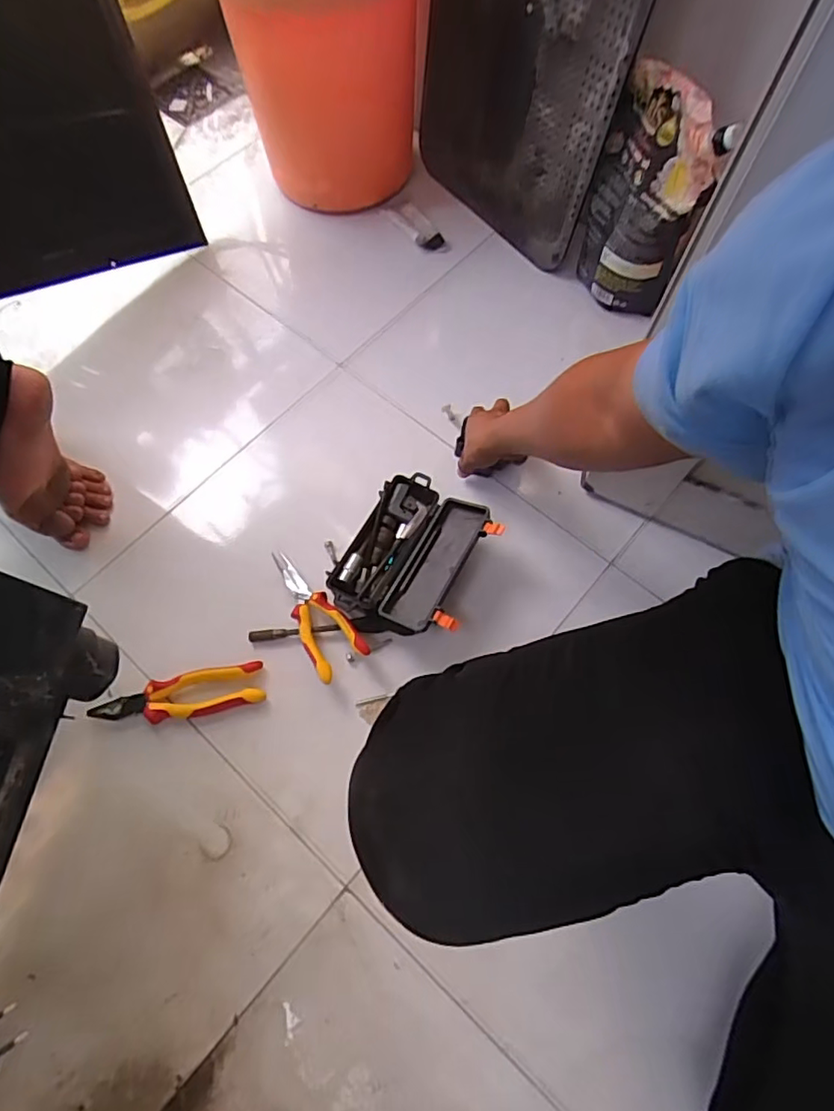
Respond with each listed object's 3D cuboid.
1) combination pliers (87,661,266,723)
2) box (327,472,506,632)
[{"bbox_3d":[-0.278,0.167,0.689,0.192,0.032,0.048,-11,67,-4],"label":"combination pliers"},{"bbox_3d":[0.000,-0.002,0.722,0.156,0.068,0.177,26,69,11],"label":"box"}]

